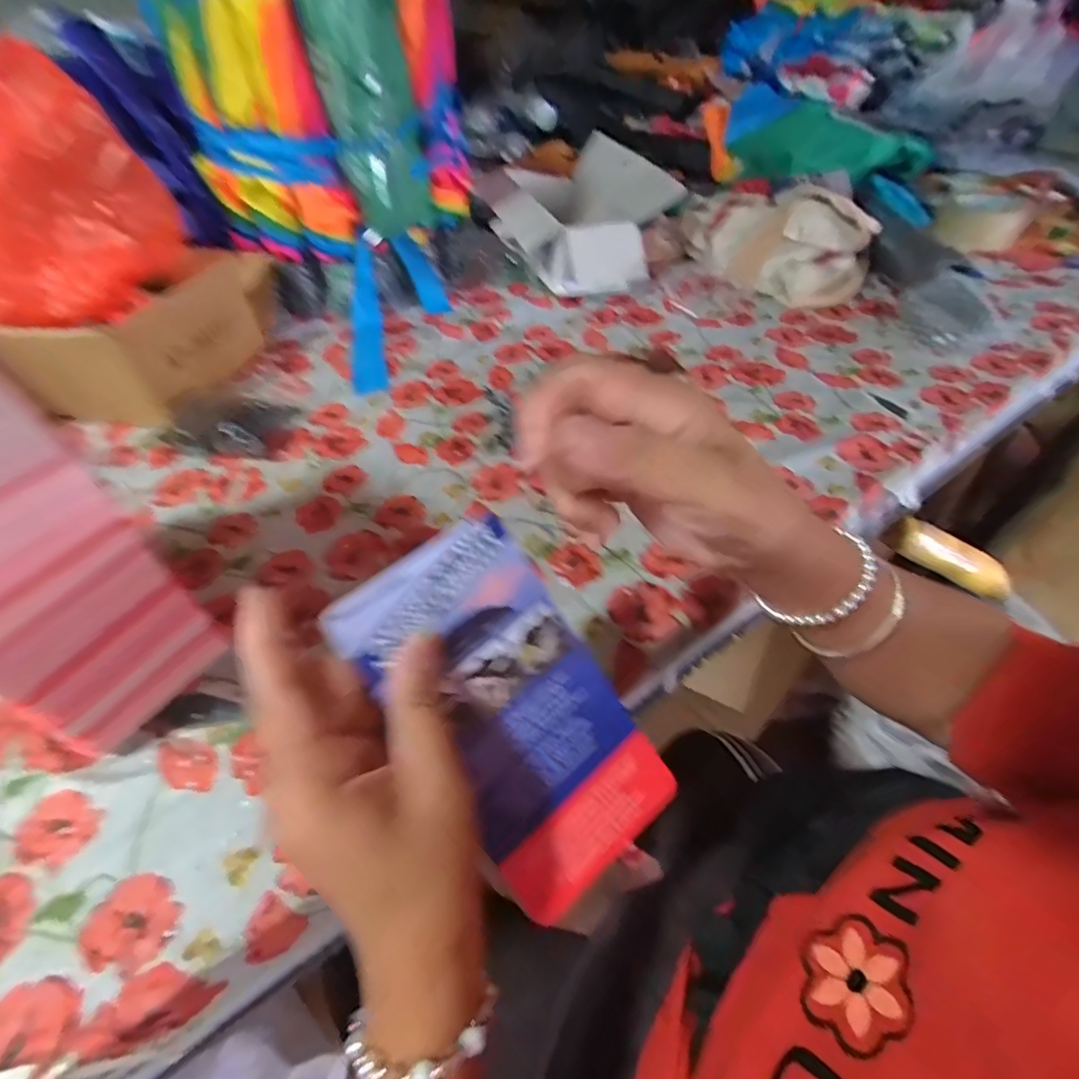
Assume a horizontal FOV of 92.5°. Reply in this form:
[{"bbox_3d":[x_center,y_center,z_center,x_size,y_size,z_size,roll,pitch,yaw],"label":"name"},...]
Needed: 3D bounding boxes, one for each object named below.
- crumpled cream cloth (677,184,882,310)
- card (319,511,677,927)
[{"bbox_3d":[0.300,-0.393,0.676,0.242,0.083,0.154,21,53,20],"label":"crumpled cream cloth"},{"bbox_3d":[-0.011,0.076,0.237,0.088,0.011,0.165,-35,94,-25],"label":"card"}]

